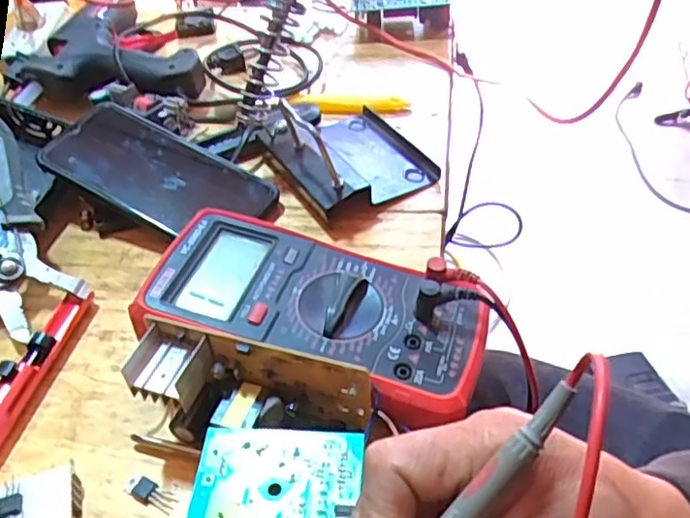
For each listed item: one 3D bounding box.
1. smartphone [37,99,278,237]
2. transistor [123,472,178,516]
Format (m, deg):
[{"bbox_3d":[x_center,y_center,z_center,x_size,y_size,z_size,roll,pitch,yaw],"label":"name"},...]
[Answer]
[{"bbox_3d":[-0.132,-0.061,0.455,0.156,0.011,0.073,27,61,11],"label":"smartphone"},{"bbox_3d":[-0.097,0.116,0.317,0.029,0.004,0.010,17,50,21],"label":"transistor"}]

